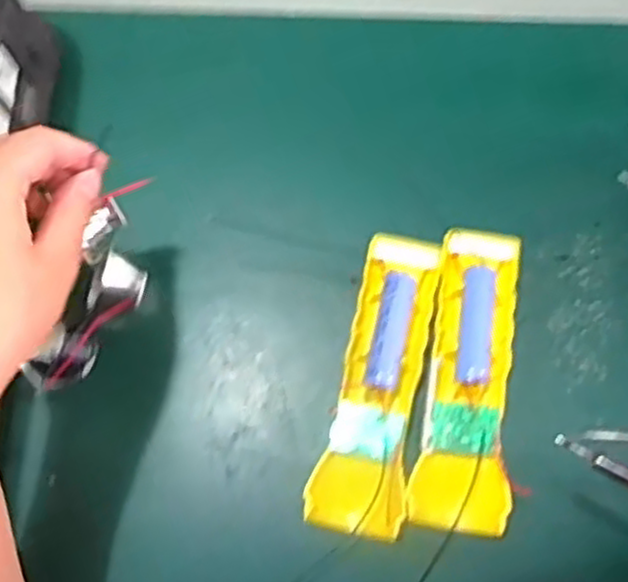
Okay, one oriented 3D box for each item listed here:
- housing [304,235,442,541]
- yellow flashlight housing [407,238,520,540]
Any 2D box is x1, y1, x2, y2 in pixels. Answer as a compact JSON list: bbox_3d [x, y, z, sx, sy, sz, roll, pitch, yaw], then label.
[{"bbox_3d":[0.038,0.049,0.425,0.048,0.034,0.165,13,77,5],"label":"housing"},{"bbox_3d":[0.088,0.047,0.425,0.049,0.033,0.166,10,77,4],"label":"yellow flashlight housing"}]

